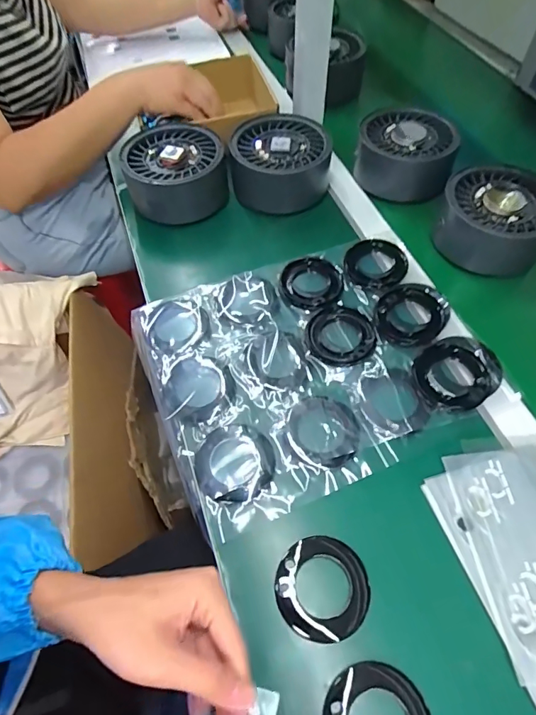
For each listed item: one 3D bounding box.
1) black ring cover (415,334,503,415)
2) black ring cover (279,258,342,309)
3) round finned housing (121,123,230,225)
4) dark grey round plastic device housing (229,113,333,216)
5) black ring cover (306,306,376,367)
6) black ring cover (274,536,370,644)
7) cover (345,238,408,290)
[{"bbox_3d":[0.202,0.013,0.453,0.097,0.014,0.078,-34,61,-19],"label":"black ring cover"},{"bbox_3d":[0.053,-0.093,0.525,0.076,0.009,0.076,-10,56,-4],"label":"black ring cover"},{"bbox_3d":[-0.128,-0.260,0.616,0.132,0.088,0.132,-1,56,2],"label":"round finned housing"},{"bbox_3d":[0.019,-0.277,0.613,0.135,0.070,0.141,-1,56,2],"label":"dark grey round plastic device housing"},{"bbox_3d":[0.083,-0.025,0.485,0.075,0.006,0.080,6,56,7],"label":"black ring cover"},{"bbox_3d":[0.045,0.192,0.358,0.075,0.014,0.076,-6,56,-1],"label":"black ring cover"},{"bbox_3d":[0.136,-0.119,0.536,0.073,0.010,0.075,10,57,10],"label":"cover"}]

